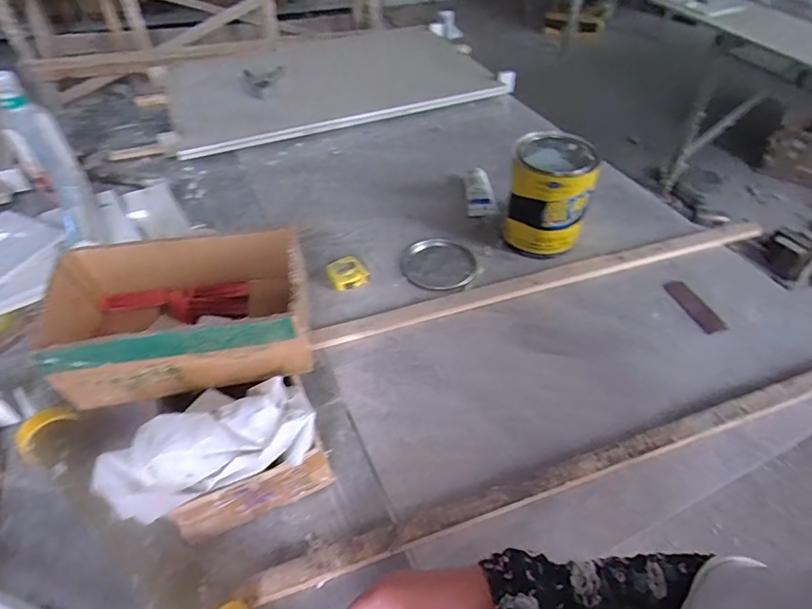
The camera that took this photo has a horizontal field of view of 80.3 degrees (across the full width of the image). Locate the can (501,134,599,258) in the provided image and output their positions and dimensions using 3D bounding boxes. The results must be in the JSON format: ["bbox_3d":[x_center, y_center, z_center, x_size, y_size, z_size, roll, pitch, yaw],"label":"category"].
[{"bbox_3d":[0.239,-0.182,0.836,0.135,0.172,0.144,6,47,5],"label":"can"}]

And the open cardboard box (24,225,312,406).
[{"bbox_3d":[-0.247,0.005,0.560,0.261,0.105,0.168,-7,47,-7],"label":"open cardboard box"}]

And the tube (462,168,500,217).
[{"bbox_3d":[0.152,-0.240,1.002,0.065,0.038,0.154,-1,47,-1],"label":"tube"}]

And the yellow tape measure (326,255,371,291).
[{"bbox_3d":[-0.100,-0.055,0.840,0.064,0.031,0.064,-15,48,-14],"label":"yellow tape measure"}]

